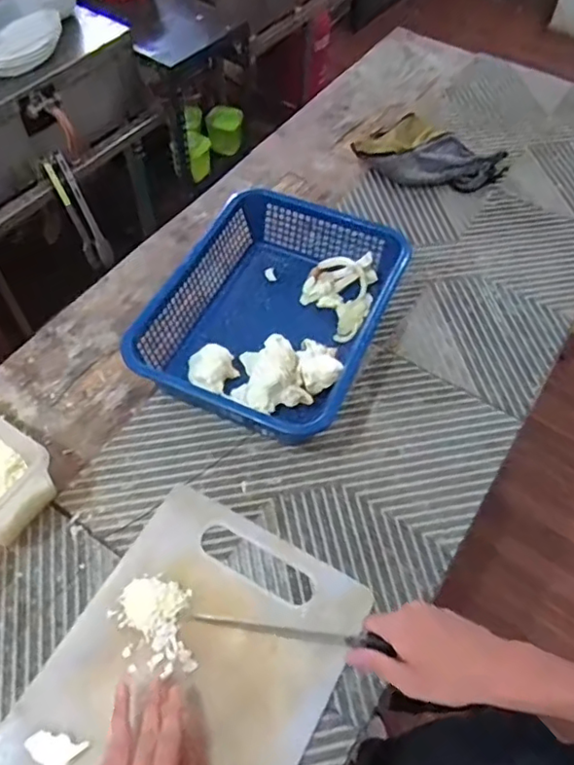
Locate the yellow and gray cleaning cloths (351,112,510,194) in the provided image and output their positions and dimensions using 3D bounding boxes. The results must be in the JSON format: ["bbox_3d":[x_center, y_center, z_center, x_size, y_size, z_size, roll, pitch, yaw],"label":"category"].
[{"bbox_3d":[0.229,-0.369,0.971,0.221,0.040,0.138,34,63,21],"label":"yellow and gray cleaning cloths"}]

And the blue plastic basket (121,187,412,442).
[{"bbox_3d":[-0.013,-0.087,0.754,0.250,0.093,0.325,20,59,13],"label":"blue plastic basket"}]

